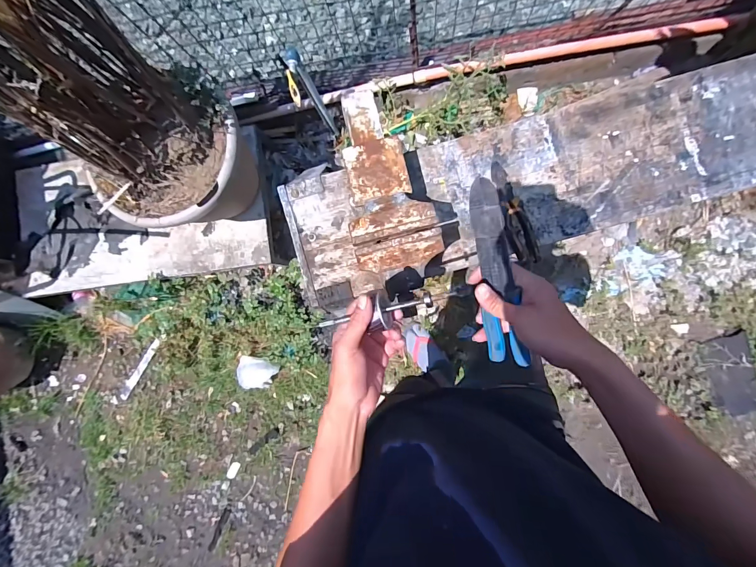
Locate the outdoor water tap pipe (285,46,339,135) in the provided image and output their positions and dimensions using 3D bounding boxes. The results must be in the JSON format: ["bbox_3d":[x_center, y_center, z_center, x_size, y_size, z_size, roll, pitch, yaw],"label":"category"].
[{"bbox_3d":[-0.192,-0.536,1.085,0.034,0.460,0.134,-8,88,7],"label":"outdoor water tap pipe"}]

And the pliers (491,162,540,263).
[{"bbox_3d":[0.292,-0.156,0.759,0.058,0.028,0.230,-19,87,6],"label":"pliers"}]

